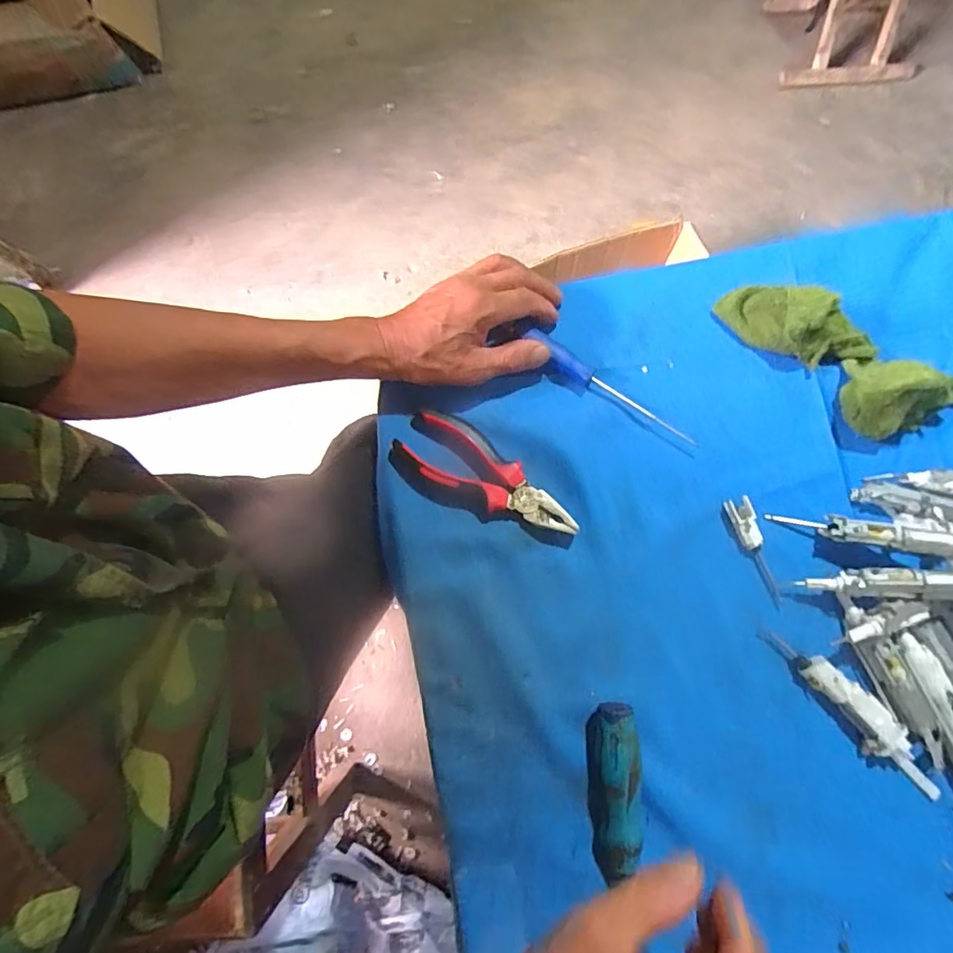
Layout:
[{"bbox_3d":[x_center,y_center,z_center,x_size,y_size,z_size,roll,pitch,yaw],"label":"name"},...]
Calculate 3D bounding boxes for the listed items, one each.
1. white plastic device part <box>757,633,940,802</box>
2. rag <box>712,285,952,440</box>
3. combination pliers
[{"bbox_3d":[0.272,0.167,0.384,0.030,0.017,0.149,-44,80,-9],"label":"white plastic device part"},{"bbox_3d":[0.296,-0.099,0.433,0.197,0.051,0.071,35,80,8],"label":"rag"},{"bbox_3d":[0.004,0.006,0.429,0.154,0.021,0.061,34,79,8],"label":"combination pliers"}]

